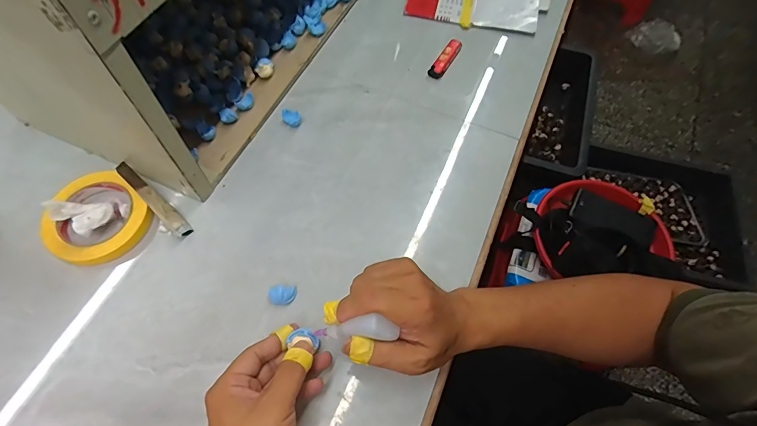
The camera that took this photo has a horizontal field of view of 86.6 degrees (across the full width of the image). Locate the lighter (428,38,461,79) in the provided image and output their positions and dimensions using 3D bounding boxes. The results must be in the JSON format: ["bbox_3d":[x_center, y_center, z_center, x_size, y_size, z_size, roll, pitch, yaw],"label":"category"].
[{"bbox_3d":[0.098,-0.223,0.580,0.022,0.009,0.075,30,66,13],"label":"lighter"}]

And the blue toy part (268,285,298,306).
[{"bbox_3d":[-0.100,0.086,0.417,0.029,0.017,0.017,-5,63,-5],"label":"blue toy part"}]

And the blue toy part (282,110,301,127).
[{"bbox_3d":[-0.113,-0.123,0.525,0.023,0.011,0.023,-11,64,-8],"label":"blue toy part"}]

